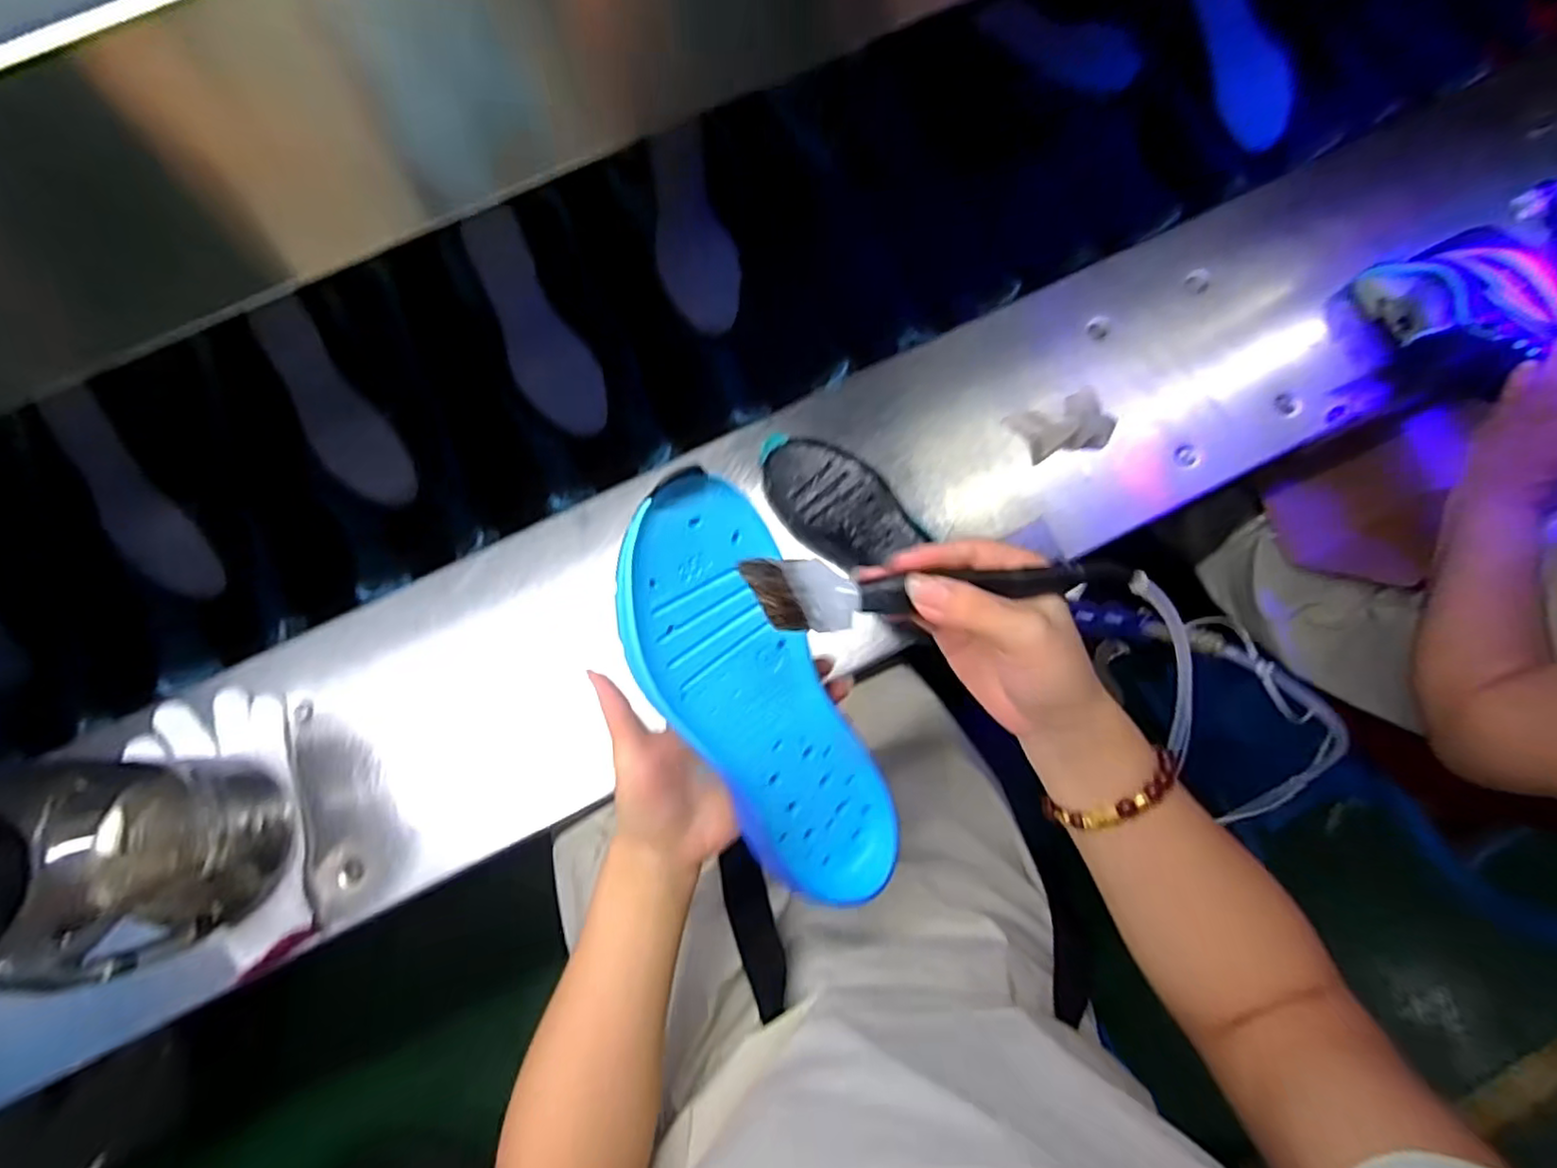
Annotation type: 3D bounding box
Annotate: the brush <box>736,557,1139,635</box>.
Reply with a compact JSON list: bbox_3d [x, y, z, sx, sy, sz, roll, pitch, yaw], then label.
[{"bbox_3d":[0.074,0.002,0.294,0.173,0.020,0.028,-3,74,-3],"label":"brush"}]

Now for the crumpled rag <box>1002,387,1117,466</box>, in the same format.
[{"bbox_3d":[0.254,-0.144,0.577,0.081,0.032,0.056,-20,78,-4],"label":"crumpled rag"}]

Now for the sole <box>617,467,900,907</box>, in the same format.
[{"bbox_3d":[-0.011,0.061,0.338,0.084,0.029,0.234,-28,105,-6],"label":"sole"}]

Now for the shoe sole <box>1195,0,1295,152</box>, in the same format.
[{"bbox_3d":[0.472,-0.561,0.678,0.081,0.025,0.213,-33,105,-7],"label":"shoe sole"}]

